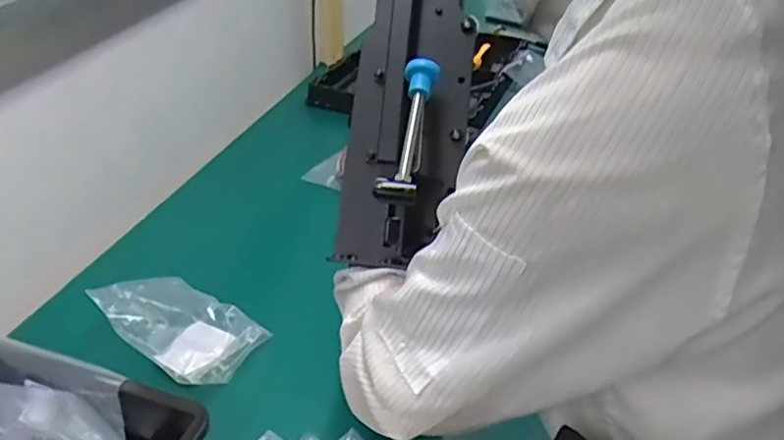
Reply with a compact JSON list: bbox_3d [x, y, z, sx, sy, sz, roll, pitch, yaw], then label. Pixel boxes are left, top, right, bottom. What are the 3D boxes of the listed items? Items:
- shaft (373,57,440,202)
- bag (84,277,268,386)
[{"bbox_3d":[0.013,-0.071,0.504,0.032,0.033,0.124,9,68,10],"label":"shaft"},{"bbox_3d":[-0.244,0.117,0.720,0.179,0.031,0.105,31,44,19],"label":"bag"}]

